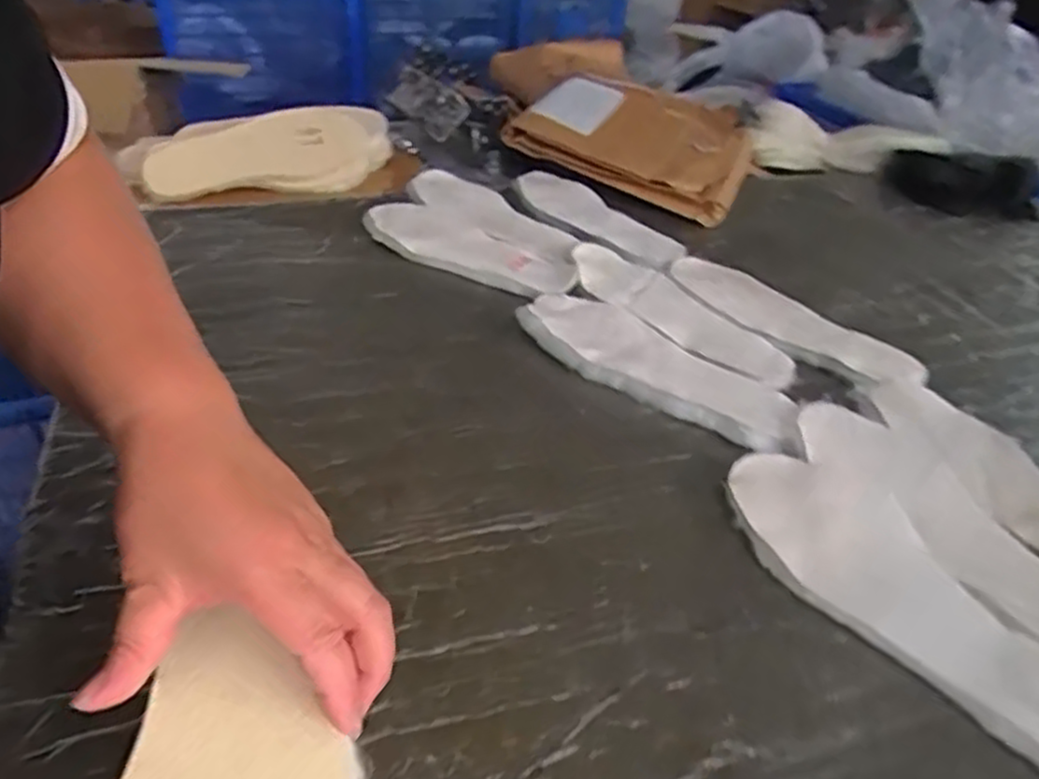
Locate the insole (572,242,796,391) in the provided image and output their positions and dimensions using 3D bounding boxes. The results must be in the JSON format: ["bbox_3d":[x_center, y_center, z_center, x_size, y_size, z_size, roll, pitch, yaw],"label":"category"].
[{"bbox_3d":[0.144,-0.079,0.699,0.086,0.013,0.268,-18,40,-31],"label":"insole"}]

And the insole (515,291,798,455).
[{"bbox_3d":[0.110,-0.020,0.622,0.091,0.015,0.261,-29,47,-34],"label":"insole"}]

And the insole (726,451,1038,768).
[{"bbox_3d":[0.233,0.119,0.440,0.097,0.009,0.256,-30,47,-29],"label":"insole"}]

